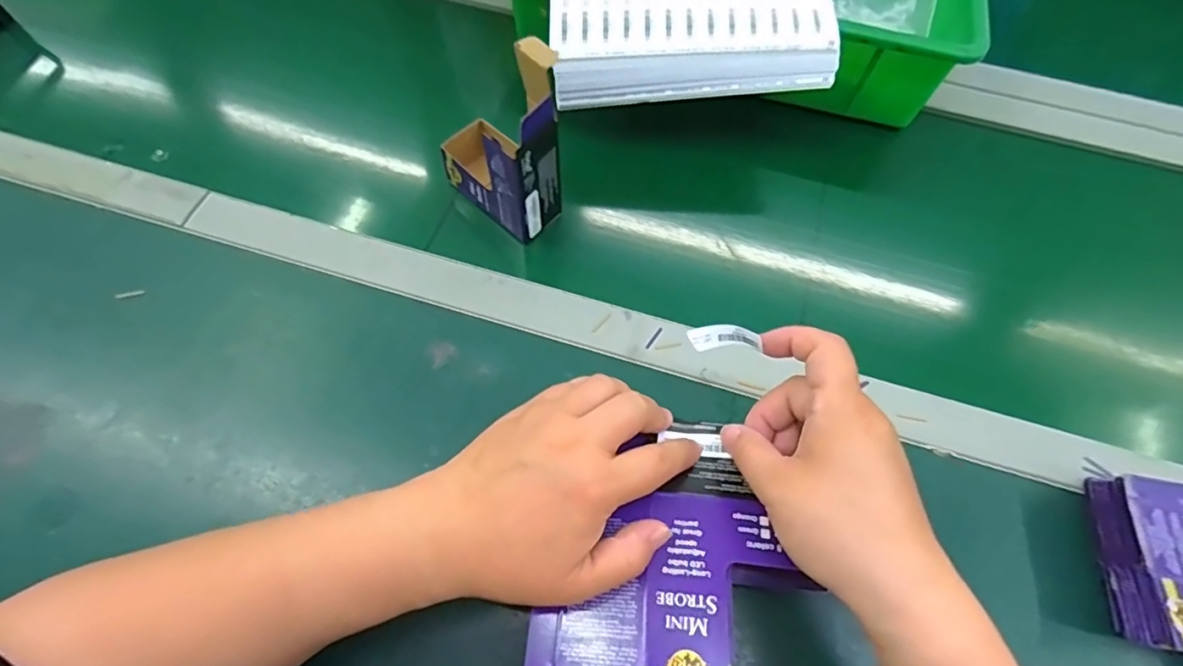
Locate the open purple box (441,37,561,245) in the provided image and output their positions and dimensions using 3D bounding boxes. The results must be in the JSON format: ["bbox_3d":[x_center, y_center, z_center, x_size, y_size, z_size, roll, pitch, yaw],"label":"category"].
[{"bbox_3d":[-0.069,-0.148,0.413,0.097,0.145,0.054,42,69,17],"label":"open purple box"}]

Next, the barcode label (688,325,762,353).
[{"bbox_3d":[0.074,0.003,0.317,0.038,0.010,0.015,1,62,15],"label":"barcode label"}]

